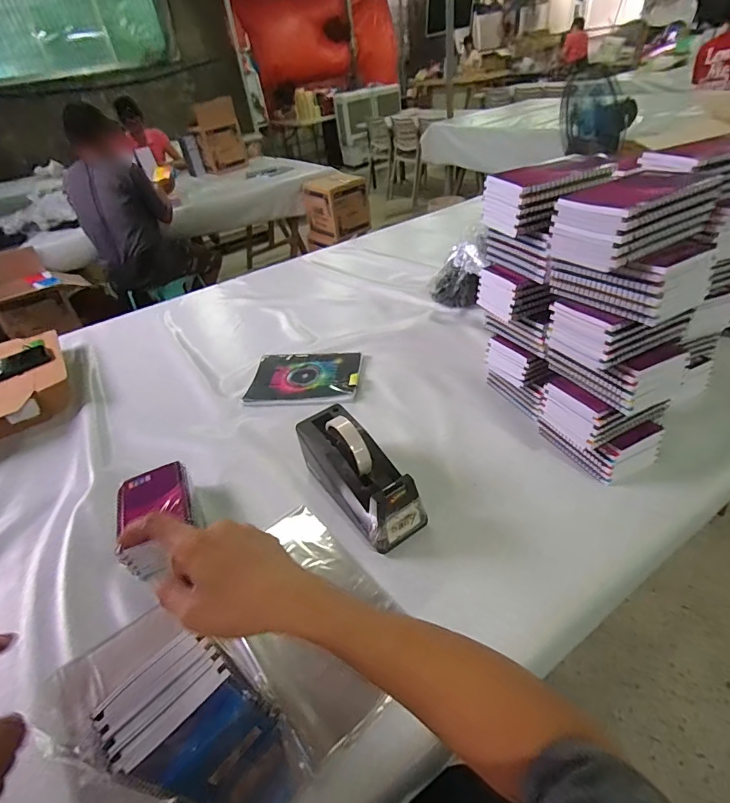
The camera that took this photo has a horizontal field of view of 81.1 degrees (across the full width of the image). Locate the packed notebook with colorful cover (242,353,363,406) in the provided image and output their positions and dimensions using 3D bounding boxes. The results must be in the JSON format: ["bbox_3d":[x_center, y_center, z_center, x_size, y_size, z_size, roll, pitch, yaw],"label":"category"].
[{"bbox_3d":[-0.120,-0.051,0.858,0.218,0.014,0.151,0,40,7],"label":"packed notebook with colorful cover"}]

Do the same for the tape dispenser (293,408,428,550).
[{"bbox_3d":[-0.012,0.093,0.576,0.083,0.112,0.203,-30,45,-24],"label":"tape dispenser"}]

